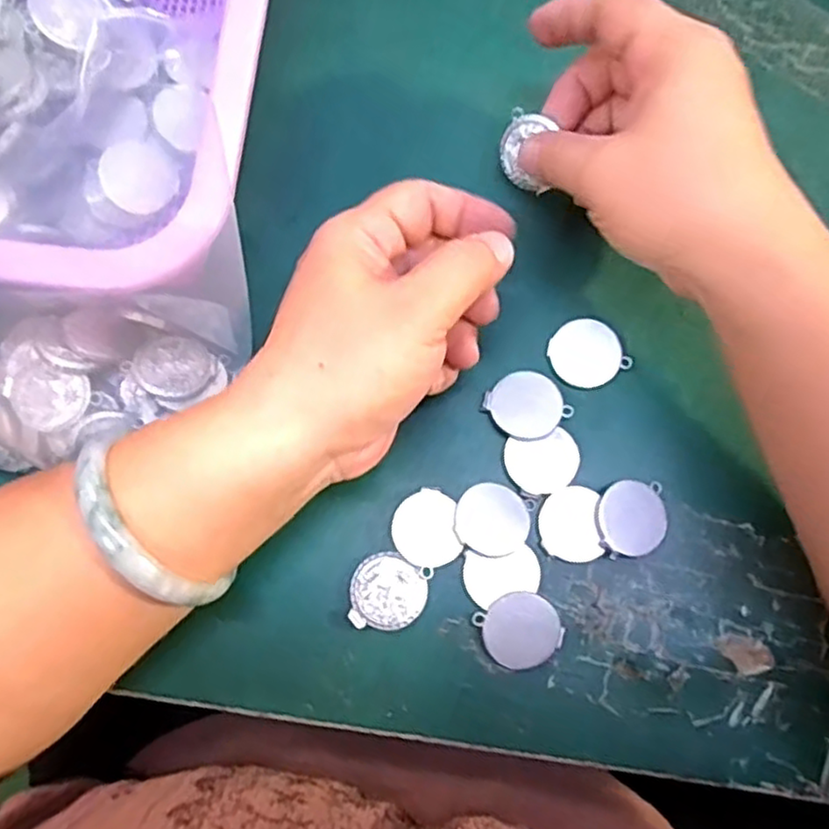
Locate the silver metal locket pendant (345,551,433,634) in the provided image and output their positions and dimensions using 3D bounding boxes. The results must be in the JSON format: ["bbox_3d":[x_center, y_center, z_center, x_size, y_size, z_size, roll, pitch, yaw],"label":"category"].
[{"bbox_3d":[-0.010,0.070,0.269,0.029,0.004,0.029,11,79,3],"label":"silver metal locket pendant"}]

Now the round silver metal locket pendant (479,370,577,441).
[{"bbox_3d":[0.046,-0.004,0.282,0.028,0.004,0.029,0,78,0],"label":"round silver metal locket pendant"}]

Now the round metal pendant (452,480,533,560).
[{"bbox_3d":[0.031,0.042,0.271,0.028,0.004,0.027,0,78,0],"label":"round metal pendant"}]

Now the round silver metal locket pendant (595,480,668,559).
[{"bbox_3d":[0.086,0.041,0.273,0.029,0.007,0.028,0,78,0],"label":"round silver metal locket pendant"}]

